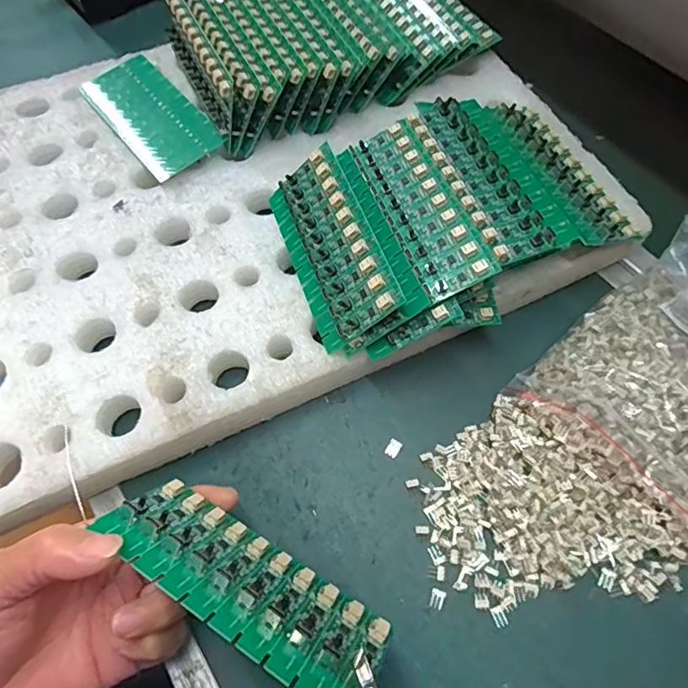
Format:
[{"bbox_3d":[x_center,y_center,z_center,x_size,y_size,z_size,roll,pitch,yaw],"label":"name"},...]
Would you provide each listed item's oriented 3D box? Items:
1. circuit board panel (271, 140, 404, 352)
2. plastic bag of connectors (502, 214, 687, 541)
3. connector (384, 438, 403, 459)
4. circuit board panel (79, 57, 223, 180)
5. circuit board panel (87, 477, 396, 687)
[{"bbox_3d":[-0.011,-0.065,0.332,0.061,0.006,0.134,-36,62,26],"label":"circuit board panel"},{"bbox_3d":[0.213,0.026,0.301,0.152,0.066,0.160,-31,67,-14],"label":"plastic bag of connectors"},{"bbox_3d":[0.032,0.067,0.322,0.008,0.004,0.011,29,67,16],"label":"connector"},{"bbox_3d":[-0.160,-0.190,0.411,0.063,0.014,0.138,-35,71,-18],"label":"circuit board panel"},{"bbox_3d":[-0.045,0.108,0.230,0.135,0.057,0.006,28,106,15],"label":"circuit board panel"}]

